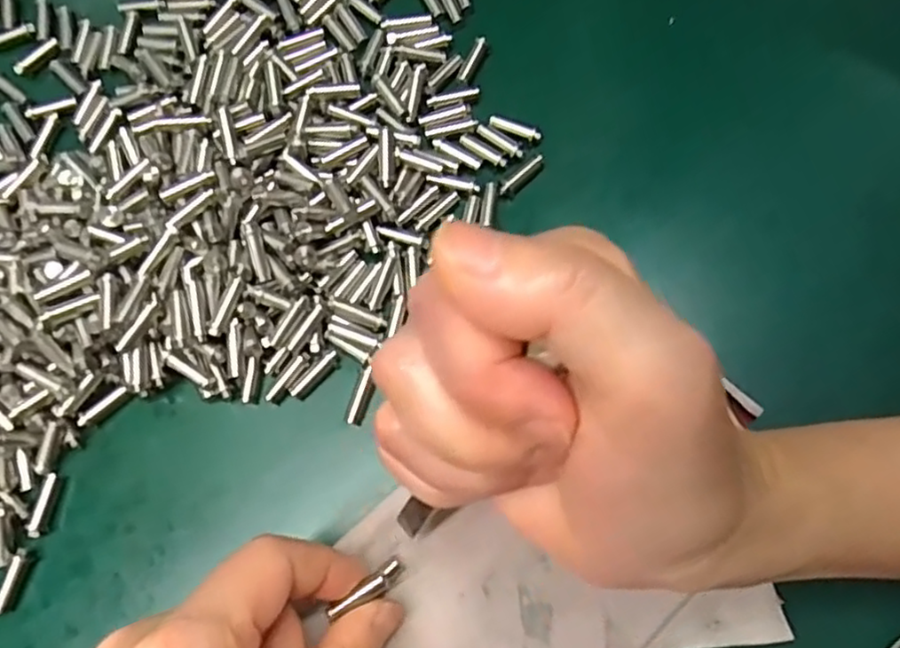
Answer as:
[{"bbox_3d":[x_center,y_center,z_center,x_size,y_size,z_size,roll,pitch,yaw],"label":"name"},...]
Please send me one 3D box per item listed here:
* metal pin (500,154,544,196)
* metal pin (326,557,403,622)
[{"bbox_3d":[0.027,-0.056,0.254,0.020,0.004,0.006,-42,76,-11],"label":"metal pin"},{"bbox_3d":[-0.025,0.081,0.210,0.029,0.006,0.007,-19,69,-42],"label":"metal pin"}]

